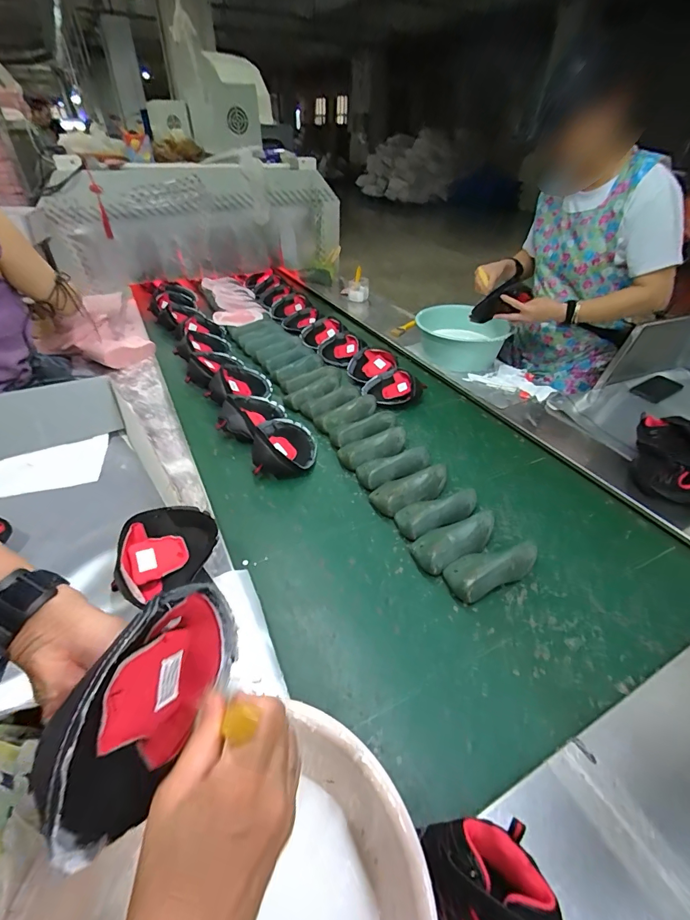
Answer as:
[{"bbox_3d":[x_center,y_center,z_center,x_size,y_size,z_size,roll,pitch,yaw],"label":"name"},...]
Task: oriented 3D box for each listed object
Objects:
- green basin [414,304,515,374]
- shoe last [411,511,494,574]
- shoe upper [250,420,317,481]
[{"bbox_3d":[0.389,-0.422,1.383,0.312,0.133,0.312,-1,38,1],"label":"green basin"},{"bbox_3d":[0.207,0.149,0.744,0.176,0.056,0.082,-17,42,-21],"label":"shoe last"},{"bbox_3d":[-0.135,-0.038,0.929,0.127,0.088,0.172,2,39,4],"label":"shoe upper"}]

